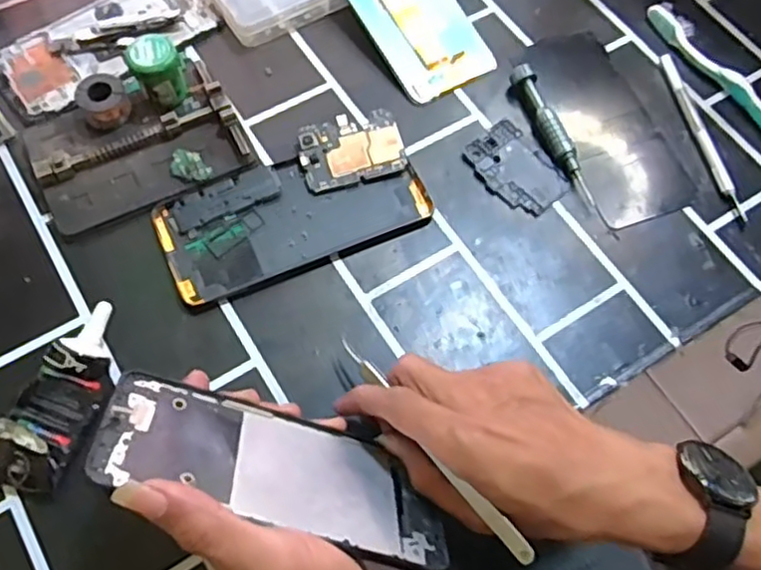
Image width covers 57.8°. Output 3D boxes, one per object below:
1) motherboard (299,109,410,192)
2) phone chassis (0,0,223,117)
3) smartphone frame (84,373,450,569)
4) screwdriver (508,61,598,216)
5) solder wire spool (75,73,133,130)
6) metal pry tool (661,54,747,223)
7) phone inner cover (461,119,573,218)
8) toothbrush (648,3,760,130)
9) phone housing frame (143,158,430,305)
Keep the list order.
[{"bbox_3d":[-0.019,-0.089,0.449,0.065,0.010,0.045,-15,67,-10],"label":"motherboard"},{"bbox_3d":[-0.195,-0.174,0.488,0.150,0.009,0.075,-38,72,-18],"label":"phone chassis"},{"bbox_3d":[-0.046,0.083,0.315,0.158,0.004,0.070,21,26,-15],"label":"smartphone frame"},{"bbox_3d":[0.115,-0.101,0.459,0.014,0.017,0.114,-17,67,-10],"label":"screwdriver"},{"bbox_3d":[-0.178,-0.118,0.447,0.030,0.024,0.027,-21,68,-12],"label":"solder wire spool"},{"bbox_3d":[0.218,-0.103,0.467,0.010,0.011,0.136,-9,66,-7],"label":"metal pry tool"},{"bbox_3d":[0.089,-0.077,0.454,0.046,0.004,0.067,-33,71,-16],"label":"phone inner cover"},{"bbox_3d":[0.253,-0.131,0.482,0.014,0.019,0.186,-29,70,-15],"label":"toothbrush"},{"bbox_3d":[-0.054,-0.045,0.433,0.163,0.005,0.070,-22,68,-12],"label":"phone housing frame"}]

